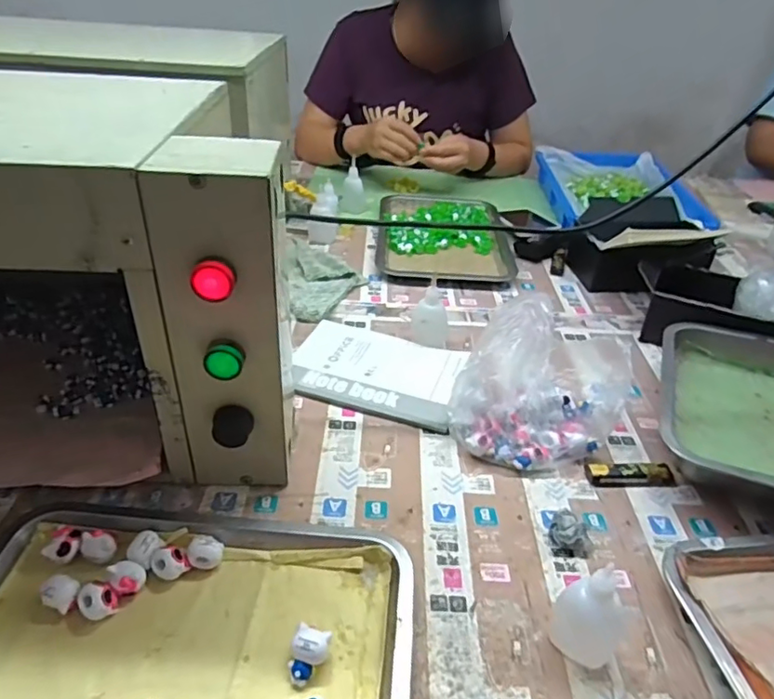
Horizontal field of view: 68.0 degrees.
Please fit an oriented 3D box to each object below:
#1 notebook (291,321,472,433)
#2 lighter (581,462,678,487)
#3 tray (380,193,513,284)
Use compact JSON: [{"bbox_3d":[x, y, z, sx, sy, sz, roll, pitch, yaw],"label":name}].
[{"bbox_3d":[-0.010,0.021,0.654,0.190,0.017,0.142,12,35,11],"label":"notebook"},{"bbox_3d":[0.231,0.118,0.544,0.081,0.013,0.023,2,36,-2],"label":"lighter"},{"bbox_3d":[0.092,-0.199,0.967,0.208,0.036,0.310,3,36,-1],"label":"tray"}]

